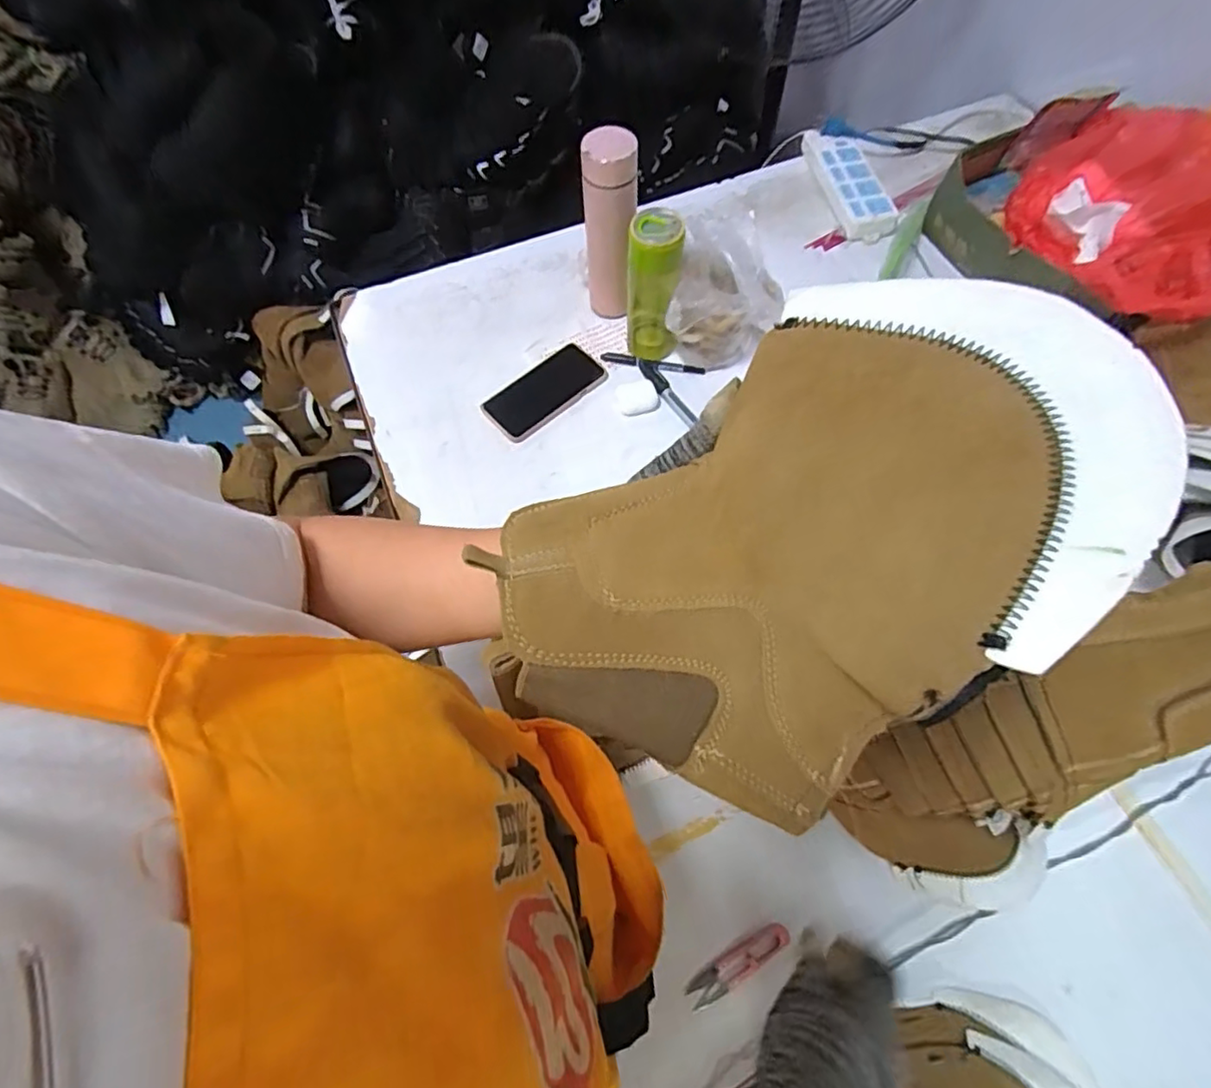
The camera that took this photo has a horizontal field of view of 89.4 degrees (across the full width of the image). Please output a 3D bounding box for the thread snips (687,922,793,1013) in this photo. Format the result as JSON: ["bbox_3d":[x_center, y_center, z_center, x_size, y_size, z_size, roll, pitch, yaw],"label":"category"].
[{"bbox_3d":[0.118,0.372,0.541,0.101,0.014,0.024,-27,67,-11],"label":"thread snips"}]

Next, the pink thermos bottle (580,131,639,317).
[{"bbox_3d":[0.006,-0.397,0.783,0.064,0.232,0.070,-3,65,0],"label":"pink thermos bottle"}]

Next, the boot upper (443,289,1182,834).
[{"bbox_3d":[0.079,-0.007,0.241,0.247,0.073,0.161,-34,68,-14],"label":"boot upper"}]

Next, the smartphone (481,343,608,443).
[{"bbox_3d":[-0.080,-0.205,0.815,0.165,0.017,0.083,-39,70,-15],"label":"smartphone"}]

